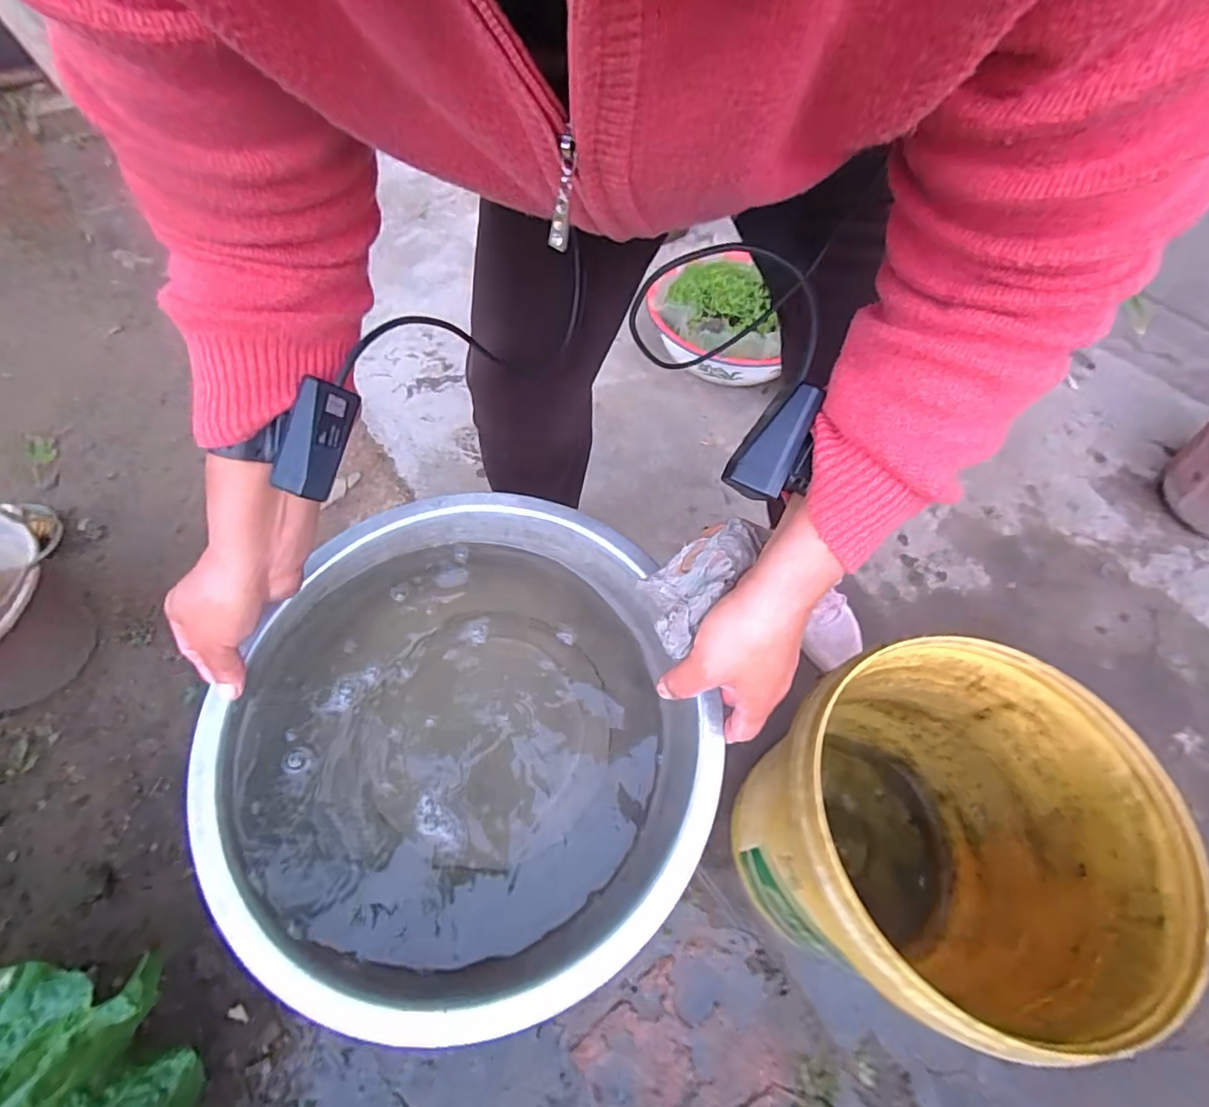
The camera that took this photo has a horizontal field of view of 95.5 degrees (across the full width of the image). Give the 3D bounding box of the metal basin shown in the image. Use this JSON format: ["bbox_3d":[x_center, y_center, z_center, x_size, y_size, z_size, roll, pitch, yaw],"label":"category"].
[{"bbox_3d":[-0.113,0.138,0.431,0.342,0.142,0.334,2,53,-2],"label":"metal basin"}]

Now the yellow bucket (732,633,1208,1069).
[{"bbox_3d":[0.314,0.309,0.584,0.307,0.359,0.291,2,58,-3],"label":"yellow bucket"}]

